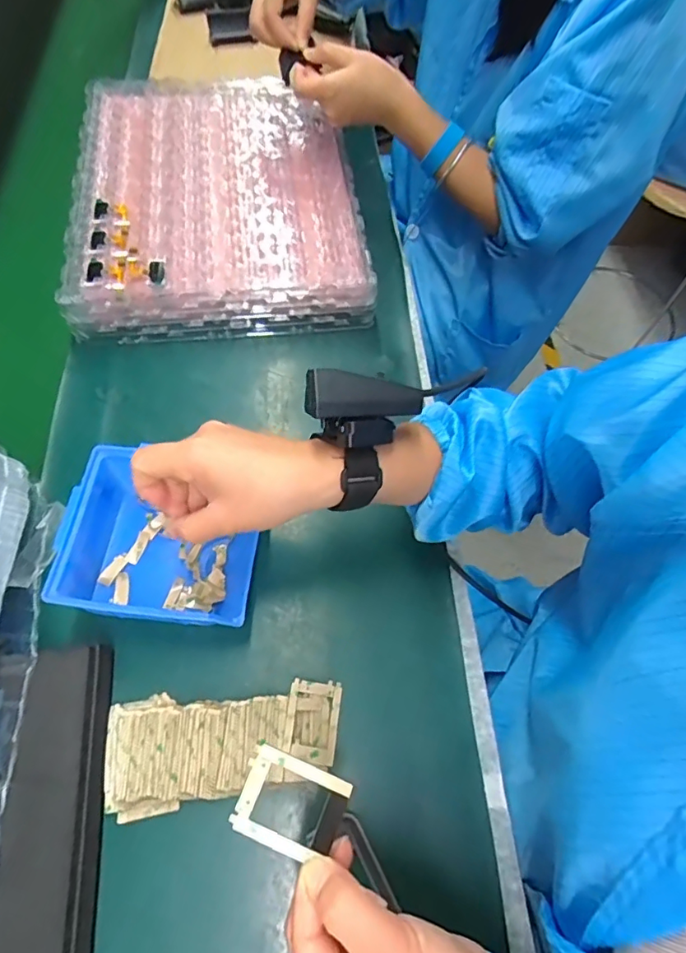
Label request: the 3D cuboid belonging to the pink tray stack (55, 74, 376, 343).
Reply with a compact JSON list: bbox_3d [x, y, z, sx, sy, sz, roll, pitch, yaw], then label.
[{"bbox_3d":[-0.140,-0.321,0.586,0.301,0.063,0.376,-6,64,-4],"label":"pink tray stack"}]

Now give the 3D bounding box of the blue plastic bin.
[{"bbox_3d":[-0.136,0.050,0.390,0.136,0.065,0.119,4,64,1],"label":"blue plastic bin"}]

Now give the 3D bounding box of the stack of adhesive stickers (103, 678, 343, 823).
[{"bbox_3d":[-0.082,0.184,0.354,0.161,0.021,0.069,-9,65,-5],"label":"stack of adhesive stickers"}]

